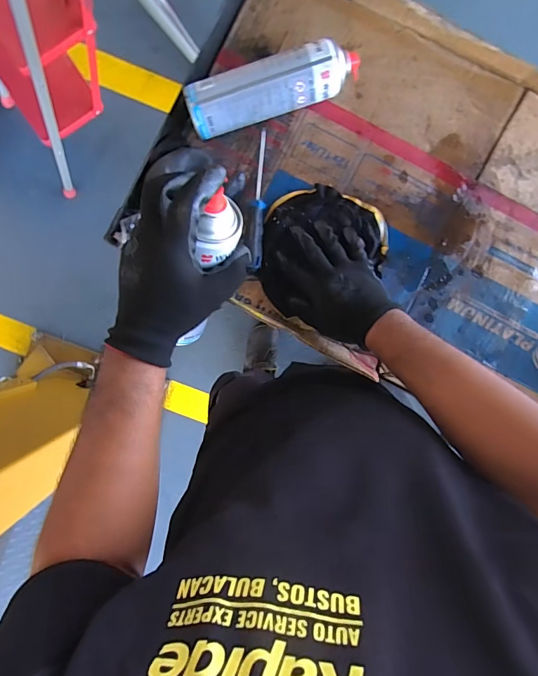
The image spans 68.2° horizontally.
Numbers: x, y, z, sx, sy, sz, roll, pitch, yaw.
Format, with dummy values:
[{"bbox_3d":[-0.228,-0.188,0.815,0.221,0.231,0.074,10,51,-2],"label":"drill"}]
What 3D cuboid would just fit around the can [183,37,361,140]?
[{"bbox_3d":[0.007,-0.324,0.517,0.222,0.057,0.062,-17,93,0],"label":"can"}]

